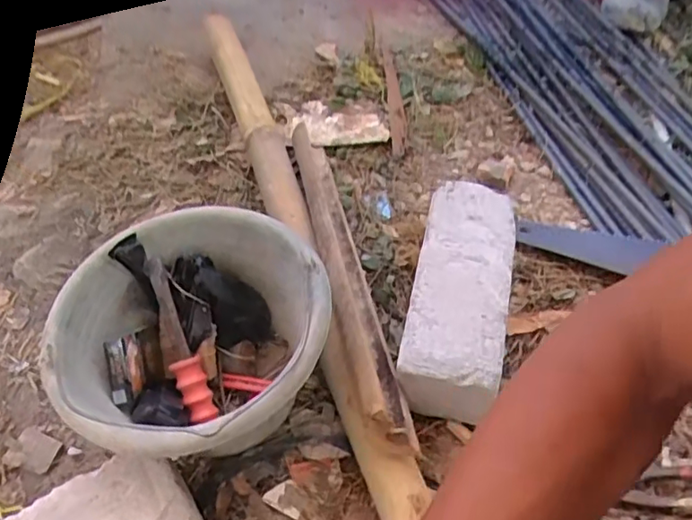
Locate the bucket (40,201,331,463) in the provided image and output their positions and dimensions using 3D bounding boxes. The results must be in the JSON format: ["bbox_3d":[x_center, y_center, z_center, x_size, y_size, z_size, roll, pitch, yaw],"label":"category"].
[{"bbox_3d":[-0.140,0.096,0.585,0.246,0.174,0.233,-2,46,2],"label":"bucket"}]

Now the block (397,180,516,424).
[{"bbox_3d":[0.129,0.036,0.661,0.096,0.094,0.265,8,47,12],"label":"block"}]

